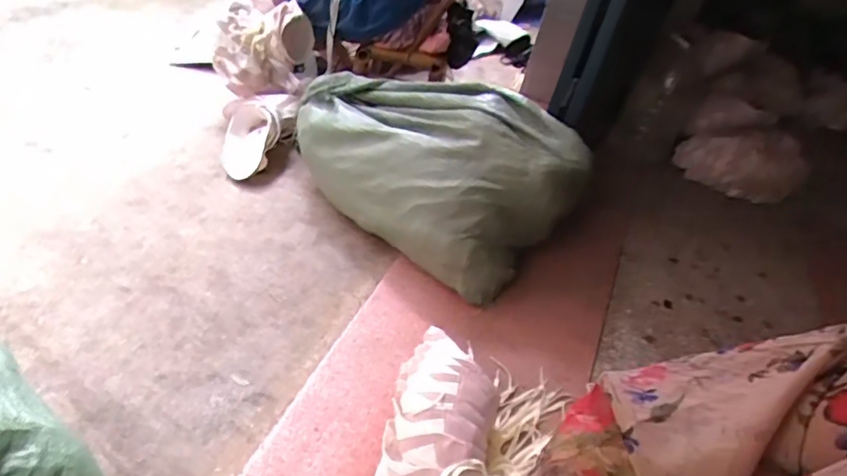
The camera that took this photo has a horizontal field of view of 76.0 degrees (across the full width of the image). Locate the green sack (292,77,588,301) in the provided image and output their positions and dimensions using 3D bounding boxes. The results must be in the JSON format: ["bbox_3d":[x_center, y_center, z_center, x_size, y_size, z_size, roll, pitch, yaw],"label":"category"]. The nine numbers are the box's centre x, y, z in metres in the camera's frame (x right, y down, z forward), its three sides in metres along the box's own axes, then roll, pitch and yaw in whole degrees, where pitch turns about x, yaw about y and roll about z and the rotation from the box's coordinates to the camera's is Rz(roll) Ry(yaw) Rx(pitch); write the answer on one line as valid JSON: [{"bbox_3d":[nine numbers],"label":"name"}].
[{"bbox_3d":[0.014,-0.210,1.325,0.665,0.300,0.395,37,46,25],"label":"green sack"}]

